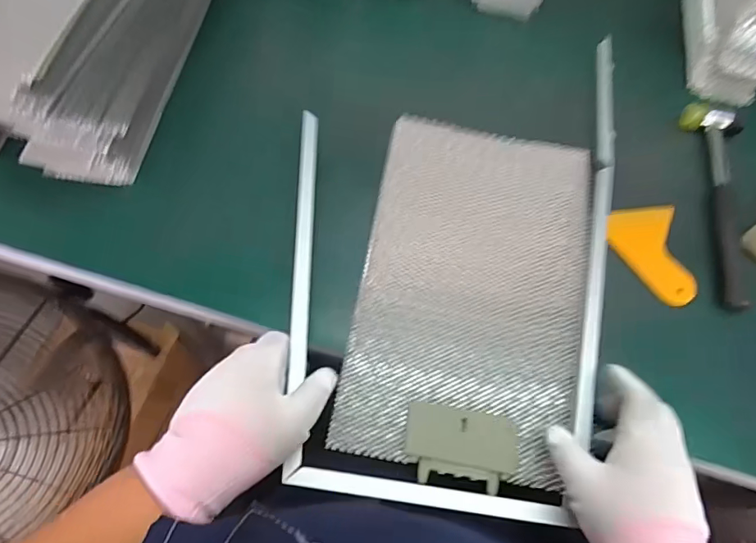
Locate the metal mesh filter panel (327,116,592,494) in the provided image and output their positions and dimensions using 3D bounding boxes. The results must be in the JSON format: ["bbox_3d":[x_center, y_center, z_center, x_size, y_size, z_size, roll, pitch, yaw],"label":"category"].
[{"bbox_3d":[0.088,0.005,0.435,0.197,0.019,0.330,11,63,2],"label":"metal mesh filter panel"}]

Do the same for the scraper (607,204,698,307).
[{"bbox_3d":[0.262,-0.018,0.459,0.060,0.006,0.107,-8,60,20],"label":"scraper"}]

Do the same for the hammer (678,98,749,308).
[{"bbox_3d":[0.352,-0.074,0.472,0.050,0.028,0.231,6,62,0],"label":"hammer"}]

